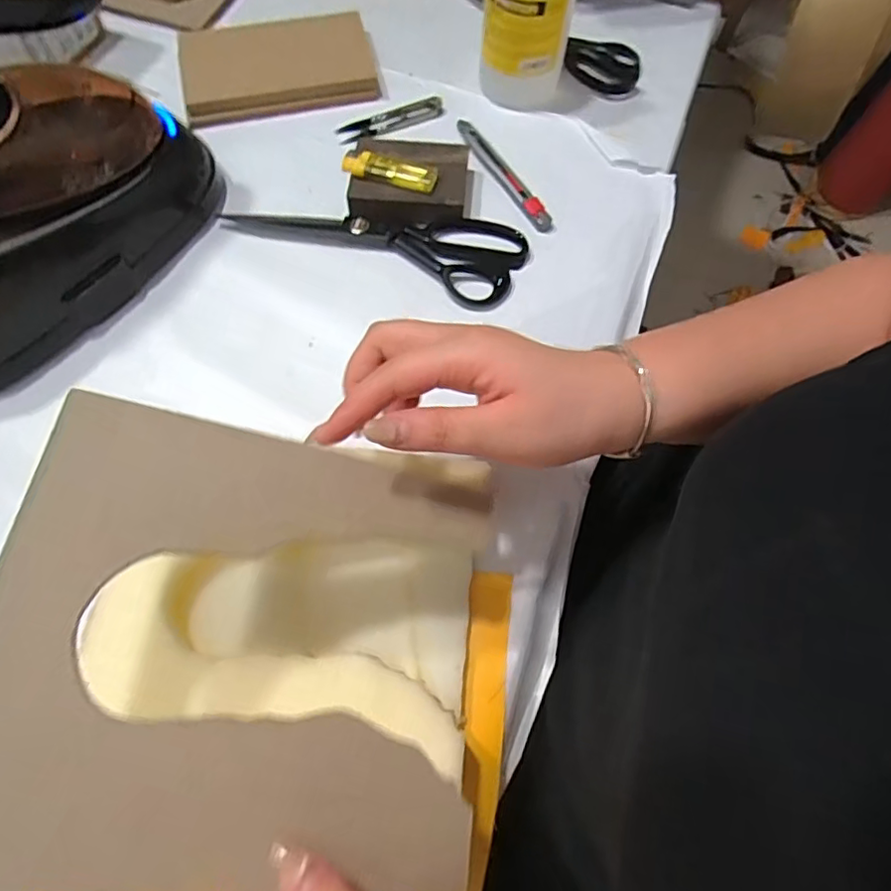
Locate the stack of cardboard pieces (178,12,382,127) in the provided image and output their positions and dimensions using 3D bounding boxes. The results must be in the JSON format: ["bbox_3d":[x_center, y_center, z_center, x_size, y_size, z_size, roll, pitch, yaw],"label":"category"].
[{"bbox_3d":[-0.160,-0.367,0.560,0.180,0.025,0.109,-12,68,-7],"label":"stack of cardboard pieces"}]

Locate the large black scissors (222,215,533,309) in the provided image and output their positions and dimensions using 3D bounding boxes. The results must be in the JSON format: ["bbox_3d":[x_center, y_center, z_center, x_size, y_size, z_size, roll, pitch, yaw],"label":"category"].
[{"bbox_3d":[-0.055,-0.179,0.484,0.238,0.015,0.079,19,68,6],"label":"large black scissors"}]

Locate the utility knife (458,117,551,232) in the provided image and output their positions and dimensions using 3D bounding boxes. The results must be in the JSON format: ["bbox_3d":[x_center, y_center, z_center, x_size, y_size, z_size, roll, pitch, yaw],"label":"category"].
[{"bbox_3d":[0.050,-0.245,0.517,0.016,0.004,0.142,-29,71,-13],"label":"utility knife"}]

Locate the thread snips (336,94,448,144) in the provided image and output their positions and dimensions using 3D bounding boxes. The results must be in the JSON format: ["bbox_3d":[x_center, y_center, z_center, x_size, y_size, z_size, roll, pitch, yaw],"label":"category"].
[{"bbox_3d":[-0.050,-0.306,0.544,0.103,0.010,0.022,-21,69,-10],"label":"thread snips"}]

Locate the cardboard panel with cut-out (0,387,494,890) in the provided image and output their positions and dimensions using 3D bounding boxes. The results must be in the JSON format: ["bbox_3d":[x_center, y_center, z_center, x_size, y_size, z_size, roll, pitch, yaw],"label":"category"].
[{"bbox_3d":[-0.079,0.080,0.250,0.200,0.011,0.184,15,65,-18],"label":"cardboard panel with cut-out"}]

